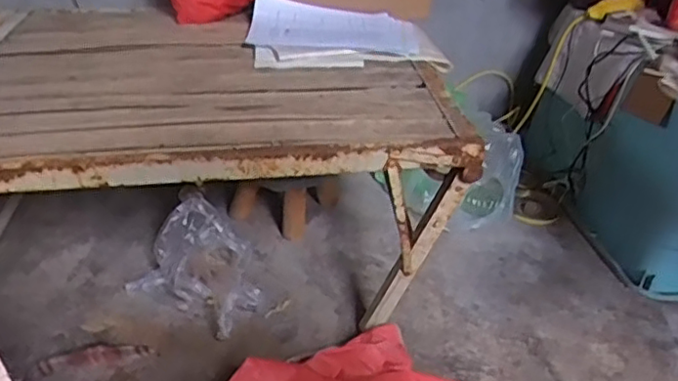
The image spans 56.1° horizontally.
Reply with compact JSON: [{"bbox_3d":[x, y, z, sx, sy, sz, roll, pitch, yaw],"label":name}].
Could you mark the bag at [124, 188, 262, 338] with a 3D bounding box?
[{"bbox_3d":[-0.250,0.135,1.207,0.236,0.155,0.183,22,36,26],"label":"bag"}]

